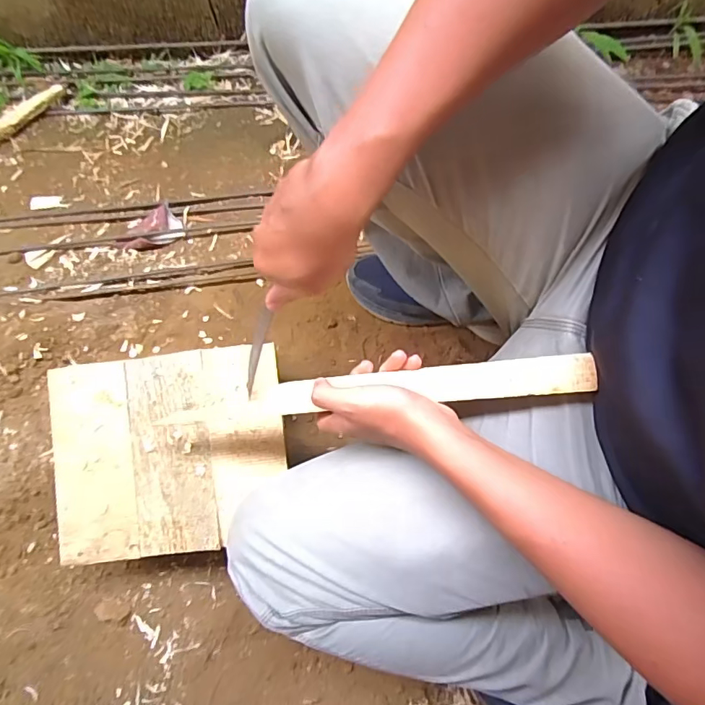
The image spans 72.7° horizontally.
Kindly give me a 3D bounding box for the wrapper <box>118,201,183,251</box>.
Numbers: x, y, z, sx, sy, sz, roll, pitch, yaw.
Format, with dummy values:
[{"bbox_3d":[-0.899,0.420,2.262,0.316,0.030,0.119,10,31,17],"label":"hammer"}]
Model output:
[{"bbox_3d":[-0.347,-0.208,0.815,0.103,0.020,0.065,-32,79,-7],"label":"wrapper"}]

